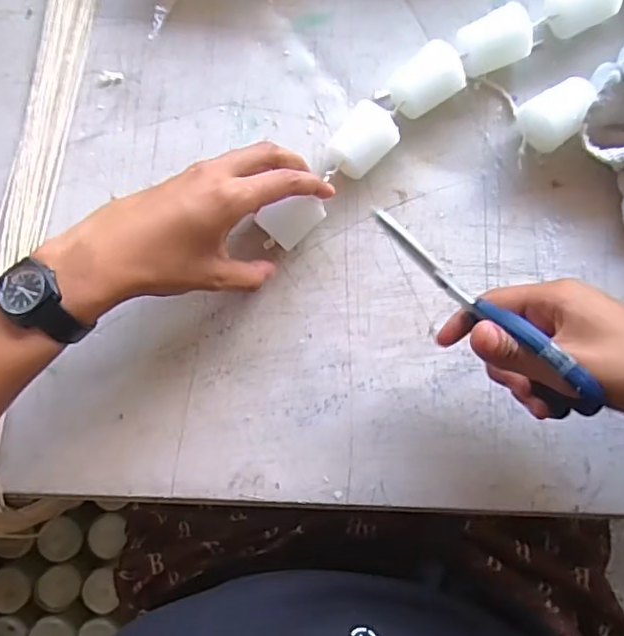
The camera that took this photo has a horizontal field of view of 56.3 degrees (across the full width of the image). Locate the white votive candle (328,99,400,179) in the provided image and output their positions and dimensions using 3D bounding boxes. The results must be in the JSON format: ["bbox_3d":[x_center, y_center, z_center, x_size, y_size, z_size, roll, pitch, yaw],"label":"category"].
[{"bbox_3d":[0.036,-0.124,0.414,0.036,0.032,0.047,42,84,3],"label":"white votive candle"}]

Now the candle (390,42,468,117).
[{"bbox_3d":[0.081,-0.173,0.417,0.055,0.037,0.049,-29,85,-5],"label":"candle"}]

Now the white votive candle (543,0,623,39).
[{"bbox_3d":[0.195,-0.226,0.423,0.055,0.041,0.041,-30,85,-5],"label":"white votive candle"}]

